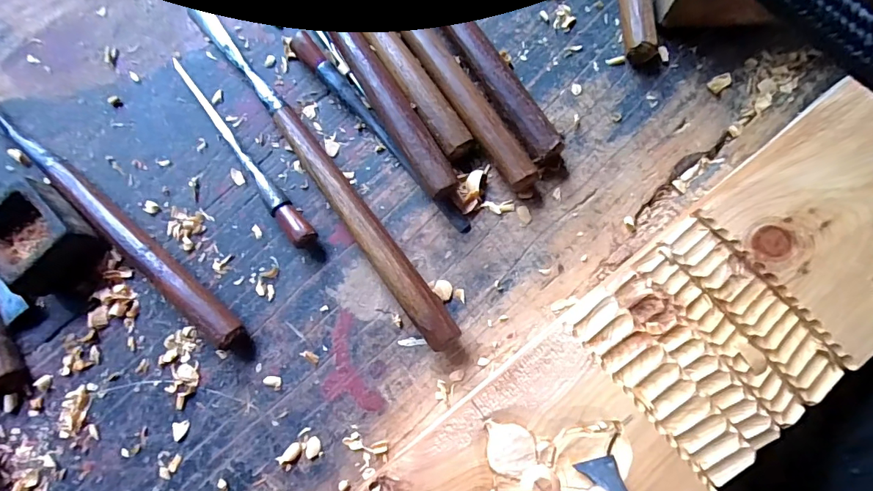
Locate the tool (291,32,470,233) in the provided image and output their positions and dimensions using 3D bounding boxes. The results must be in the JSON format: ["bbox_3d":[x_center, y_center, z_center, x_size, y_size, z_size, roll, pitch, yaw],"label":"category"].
[{"bbox_3d":[-0.033,-0.067,0.263,0.012,0.015,0.152,-41,81,-3],"label":"tool"}]

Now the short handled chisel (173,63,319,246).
[{"bbox_3d":[-0.117,-0.055,0.266,0.013,0.016,0.143,-41,81,-3],"label":"short handled chisel"}]

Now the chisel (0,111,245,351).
[{"bbox_3d":[-0.209,-0.029,0.267,0.260,0.018,0.016,38,85,9],"label":"chisel"}]

